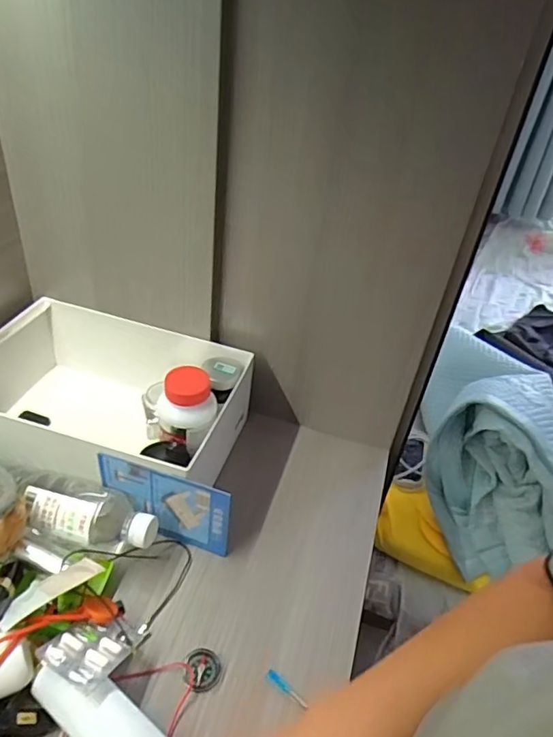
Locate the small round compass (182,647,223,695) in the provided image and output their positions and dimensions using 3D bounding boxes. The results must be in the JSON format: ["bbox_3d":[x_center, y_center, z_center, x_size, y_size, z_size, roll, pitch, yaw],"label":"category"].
[{"bbox_3d":[-0.066,0.269,0.483,0.033,0.005,0.035,4,39,-4],"label":"small round compass"}]

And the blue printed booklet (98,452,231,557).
[{"bbox_3d":[-0.113,0.140,0.550,0.134,0.098,0.007,15,40,9],"label":"blue printed booklet"}]

